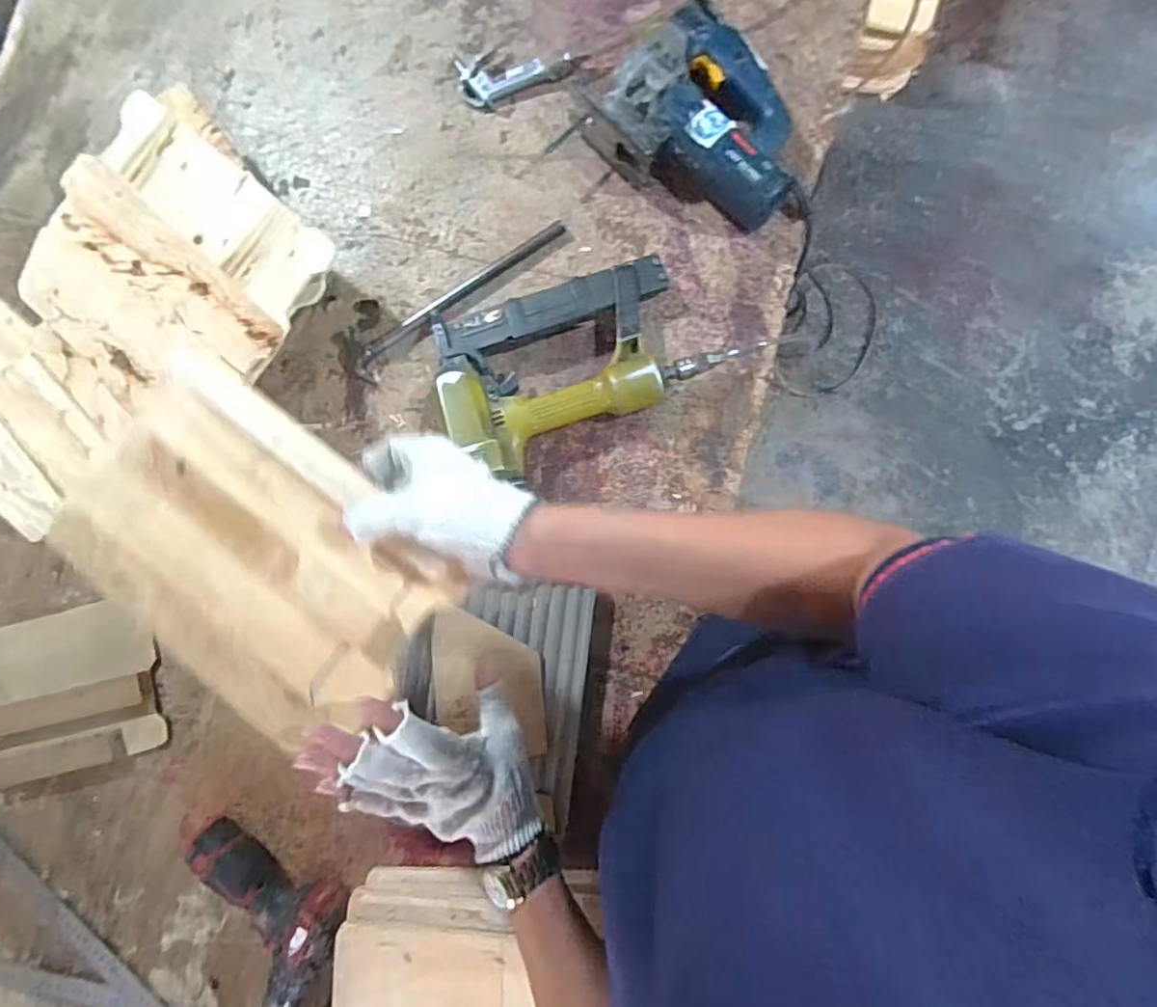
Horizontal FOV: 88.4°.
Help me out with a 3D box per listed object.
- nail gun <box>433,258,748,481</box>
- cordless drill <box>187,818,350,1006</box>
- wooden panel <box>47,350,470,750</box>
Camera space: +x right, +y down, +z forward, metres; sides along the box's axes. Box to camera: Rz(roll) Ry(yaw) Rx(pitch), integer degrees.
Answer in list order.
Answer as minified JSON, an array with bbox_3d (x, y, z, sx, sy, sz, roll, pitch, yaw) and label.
[{"bbox_3d":[-0.009,-0.162,0.676,0.319,0.073,0.201,-24,87,3],"label":"nail gun"},{"bbox_3d":[-0.381,0.500,0.664,0.191,0.056,0.216,24,90,4],"label":"cordless drill"},{"bbox_3d":[-0.235,0.037,0.425,0.265,0.029,0.184,38,91,4],"label":"wooden panel"}]

